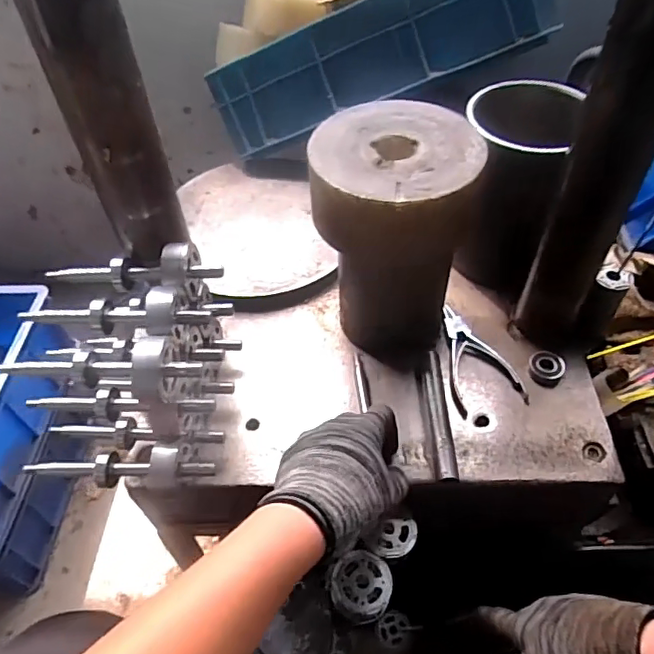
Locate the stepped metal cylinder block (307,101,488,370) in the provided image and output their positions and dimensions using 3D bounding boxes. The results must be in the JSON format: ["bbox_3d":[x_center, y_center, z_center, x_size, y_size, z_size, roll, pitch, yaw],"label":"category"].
[{"bbox_3d":[0.063,-0.085,0.541,0.136,0.203,0.139,17,53,16],"label":"stepped metal cylinder block"}]

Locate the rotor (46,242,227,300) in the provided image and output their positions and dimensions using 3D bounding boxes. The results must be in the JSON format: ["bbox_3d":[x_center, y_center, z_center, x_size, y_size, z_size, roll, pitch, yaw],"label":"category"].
[{"bbox_3d":[-0.169,-0.054,0.501,0.148,0.039,0.048,4,51,6],"label":"rotor"}]

